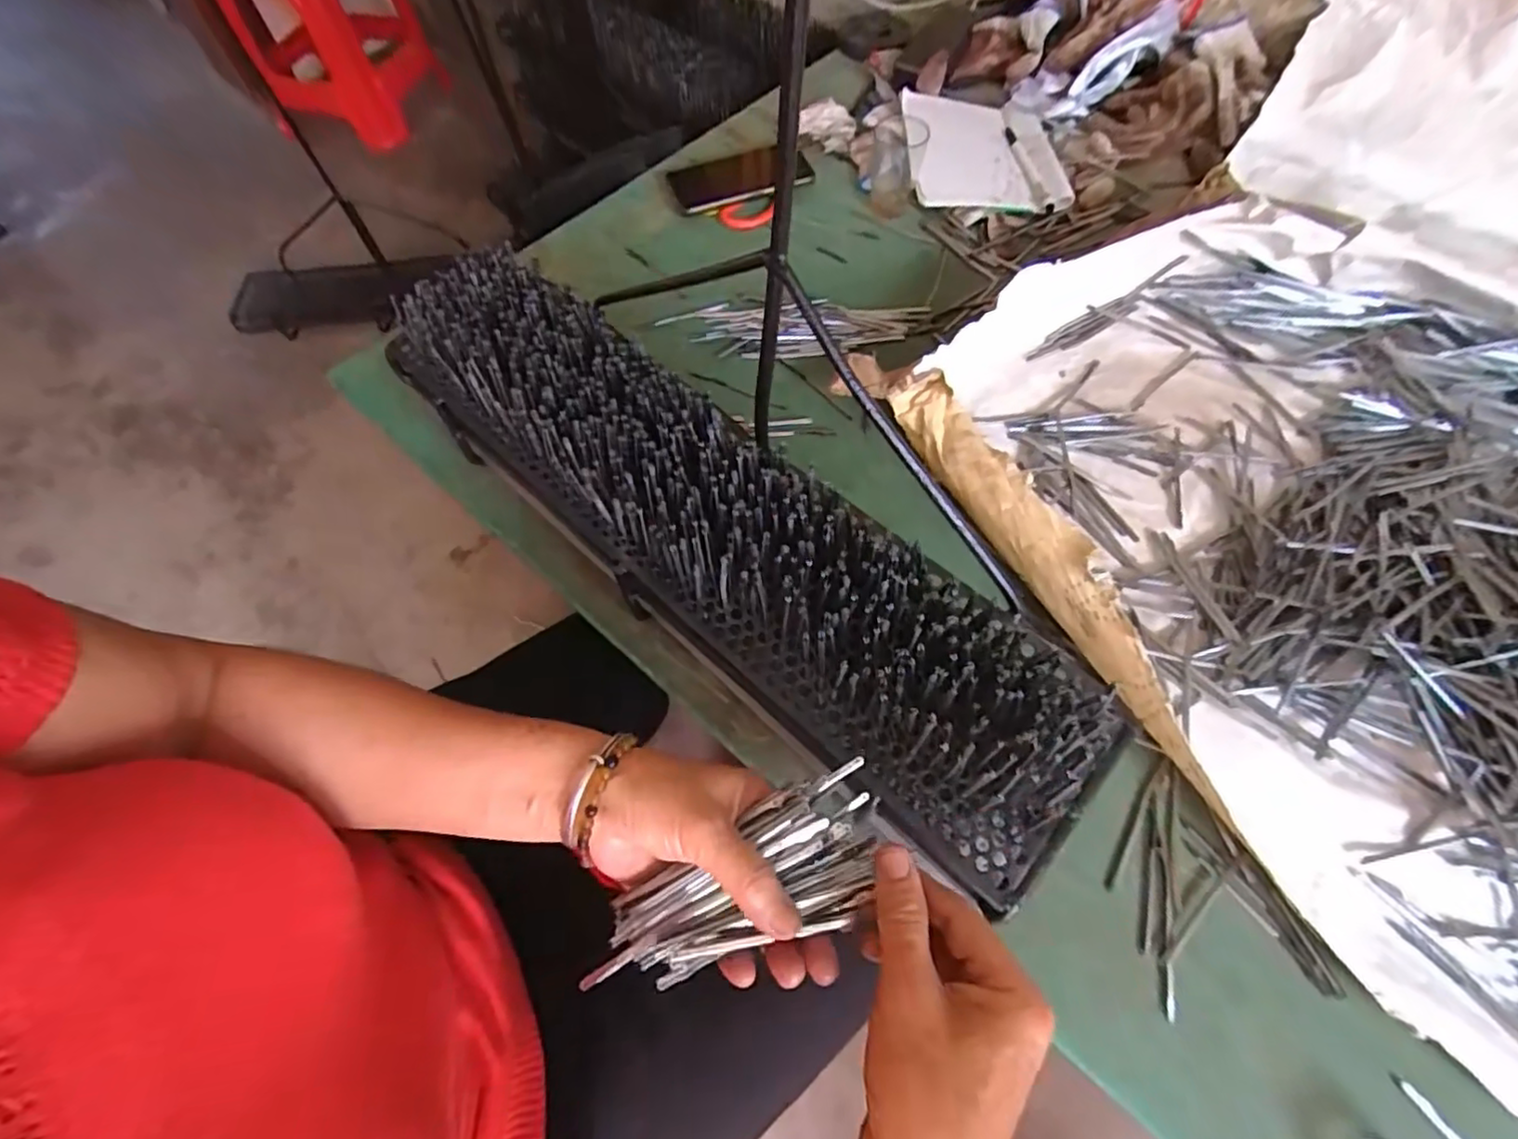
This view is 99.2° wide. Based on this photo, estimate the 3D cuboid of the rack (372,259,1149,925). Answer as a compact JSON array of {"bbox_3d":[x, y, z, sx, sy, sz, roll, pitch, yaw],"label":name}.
[{"bbox_3d":[-0.040,-0.028,0.470,0.580,0.130,0.141,39,71,19],"label":"rack"}]

